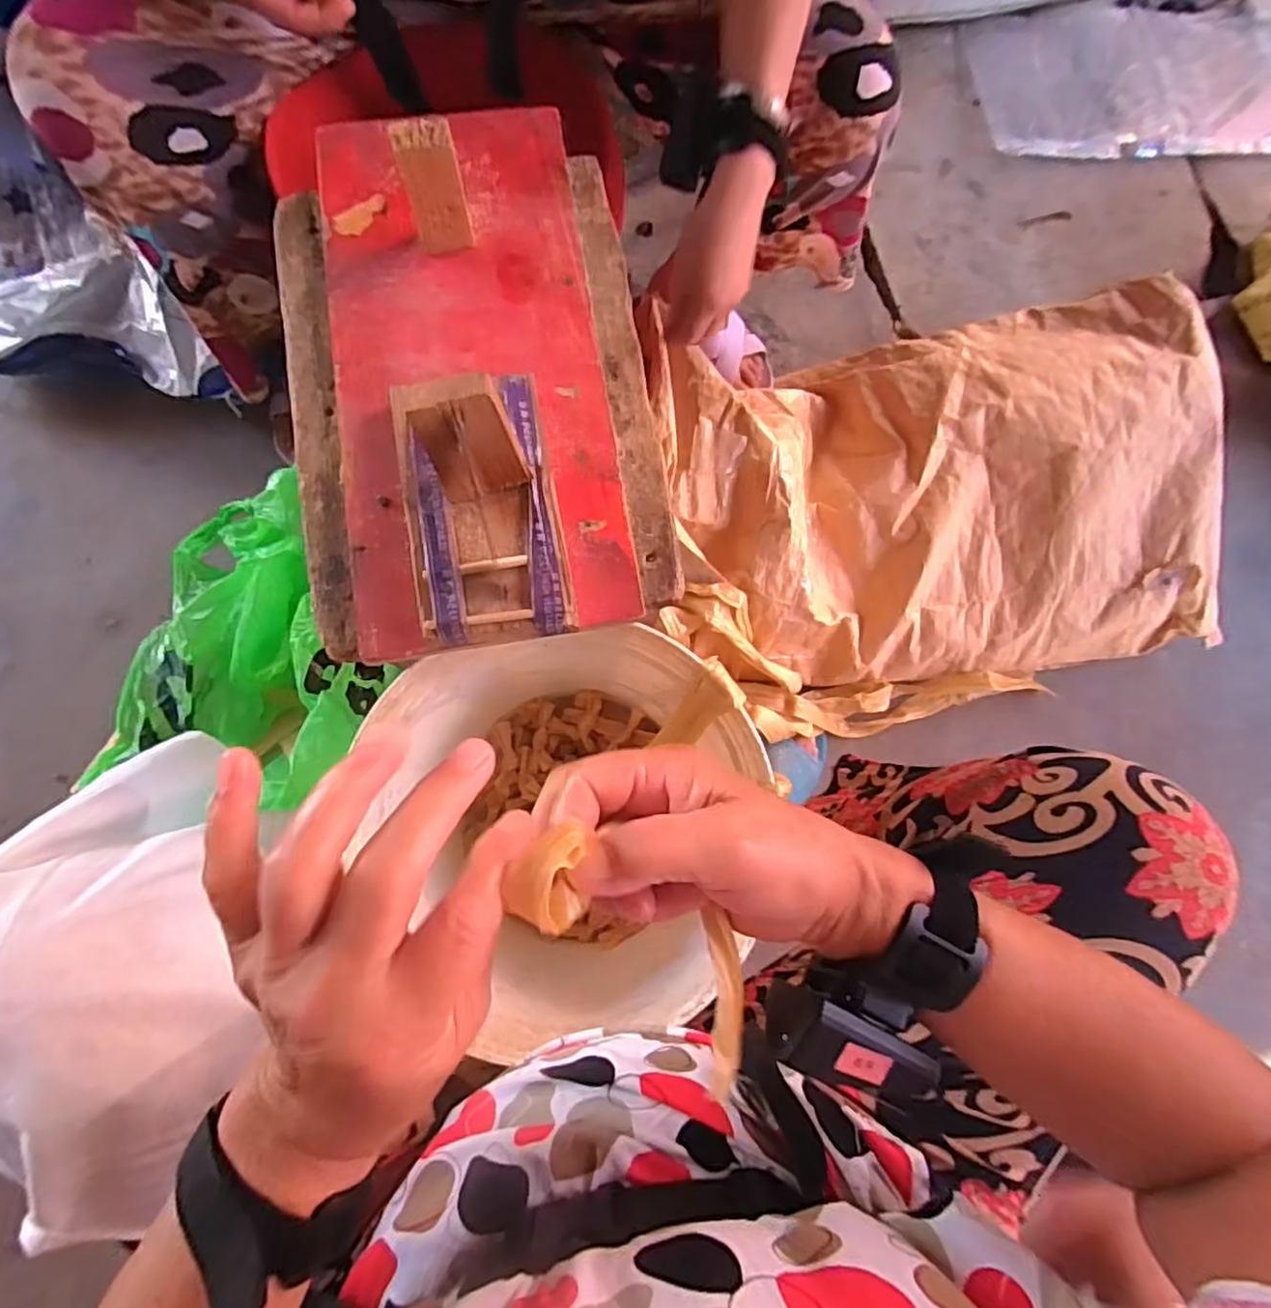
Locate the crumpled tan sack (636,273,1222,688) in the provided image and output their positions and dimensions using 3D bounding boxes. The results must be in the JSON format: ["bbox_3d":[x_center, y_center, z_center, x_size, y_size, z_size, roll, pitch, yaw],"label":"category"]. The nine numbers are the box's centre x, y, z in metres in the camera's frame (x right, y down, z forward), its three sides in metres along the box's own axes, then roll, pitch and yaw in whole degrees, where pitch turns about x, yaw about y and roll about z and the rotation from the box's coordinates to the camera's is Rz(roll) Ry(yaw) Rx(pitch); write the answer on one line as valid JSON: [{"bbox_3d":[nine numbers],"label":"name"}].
[{"bbox_3d":[0.335,-0.187,0.778,0.593,0.207,0.422,-8,79,-4],"label":"crumpled tan sack"}]

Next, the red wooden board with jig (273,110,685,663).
[{"bbox_3d":[-0.109,-0.192,0.392,0.231,0.090,0.373,-10,82,-4],"label":"red wooden board with jig"}]

